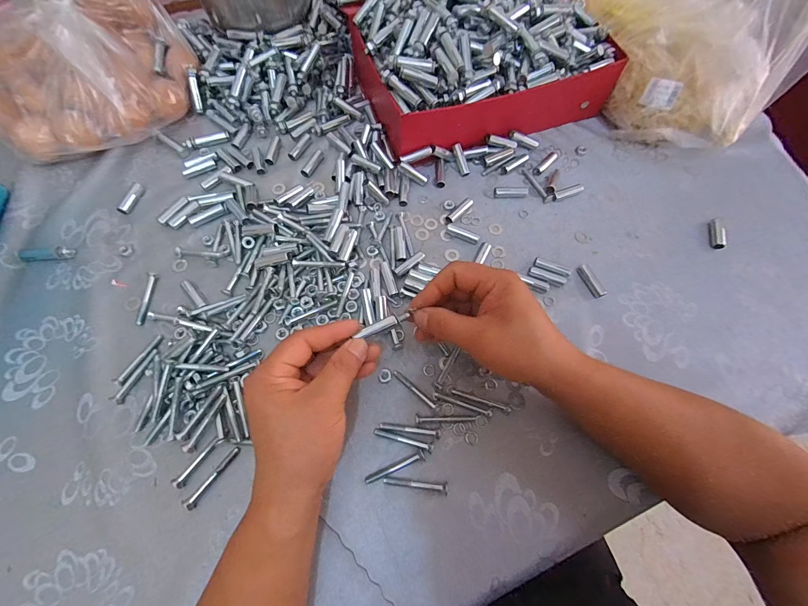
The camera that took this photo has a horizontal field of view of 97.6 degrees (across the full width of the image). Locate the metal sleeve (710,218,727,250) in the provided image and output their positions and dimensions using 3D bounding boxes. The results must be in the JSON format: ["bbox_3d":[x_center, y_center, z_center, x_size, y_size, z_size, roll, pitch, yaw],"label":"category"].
[{"bbox_3d":[0.377,-0.084,0.426,0.015,0.009,0.044,14,67,4],"label":"metal sleeve"}]

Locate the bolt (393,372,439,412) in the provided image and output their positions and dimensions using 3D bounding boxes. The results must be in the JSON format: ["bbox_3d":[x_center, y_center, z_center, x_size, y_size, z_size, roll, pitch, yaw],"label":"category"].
[{"bbox_3d":[0.011,0.083,0.337,0.054,0.004,0.006,39,71,13],"label":"bolt"}]

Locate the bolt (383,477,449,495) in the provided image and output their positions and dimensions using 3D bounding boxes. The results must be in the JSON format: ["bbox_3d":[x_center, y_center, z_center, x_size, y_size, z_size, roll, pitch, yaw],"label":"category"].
[{"bbox_3d":[0.011,0.157,0.304,0.056,0.007,0.008,6,67,0],"label":"bolt"}]

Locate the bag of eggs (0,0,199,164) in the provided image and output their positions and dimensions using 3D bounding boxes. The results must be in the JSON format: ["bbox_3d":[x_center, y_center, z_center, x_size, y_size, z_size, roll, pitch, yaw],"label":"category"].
[{"bbox_3d":[-0.381,-0.291,0.397,0.225,0.156,0.186,-13,68,-7],"label":"bag of eggs"}]

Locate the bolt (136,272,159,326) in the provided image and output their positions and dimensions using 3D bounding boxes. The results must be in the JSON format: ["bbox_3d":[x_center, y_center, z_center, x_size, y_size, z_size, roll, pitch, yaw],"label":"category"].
[{"bbox_3d":[-0.267,-0.006,0.367,0.009,0.006,0.059,0,67,-2],"label":"bolt"}]

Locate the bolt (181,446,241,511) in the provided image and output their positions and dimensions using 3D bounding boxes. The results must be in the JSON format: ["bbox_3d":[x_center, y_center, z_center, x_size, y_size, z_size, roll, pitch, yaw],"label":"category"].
[{"bbox_3d":[-0.162,0.150,0.302,0.011,0.005,0.057,40,71,13],"label":"bolt"}]

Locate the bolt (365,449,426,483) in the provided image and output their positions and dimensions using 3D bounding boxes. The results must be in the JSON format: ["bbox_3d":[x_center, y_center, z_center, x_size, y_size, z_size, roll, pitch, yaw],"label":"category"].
[{"bbox_3d":[-0.008,0.144,0.309,0.055,0.005,0.008,-21,70,-10],"label":"bolt"}]

